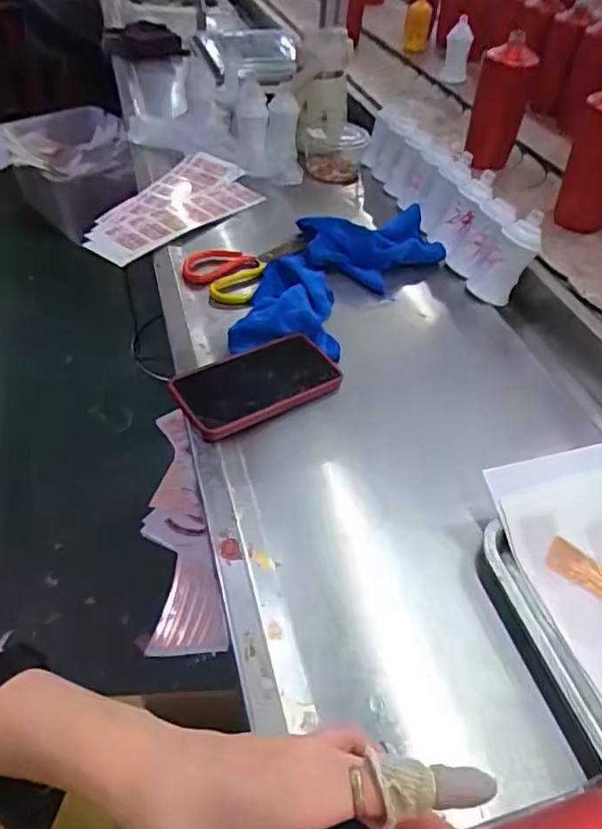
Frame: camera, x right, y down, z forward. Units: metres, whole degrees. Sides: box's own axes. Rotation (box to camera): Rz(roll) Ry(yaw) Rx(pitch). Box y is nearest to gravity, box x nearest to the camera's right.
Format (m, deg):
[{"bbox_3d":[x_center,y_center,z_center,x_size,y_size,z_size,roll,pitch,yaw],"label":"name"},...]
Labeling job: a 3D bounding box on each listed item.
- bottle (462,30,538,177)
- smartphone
[{"bbox_3d":[0.340,-0.524,1.005,0.084,0.209,0.074,17,47,13],"label":"bottle"},{"bbox_3d":[-0.044,-0.034,0.581,0.160,0.019,0.088,-24,52,-25],"label":"smartphone"}]

